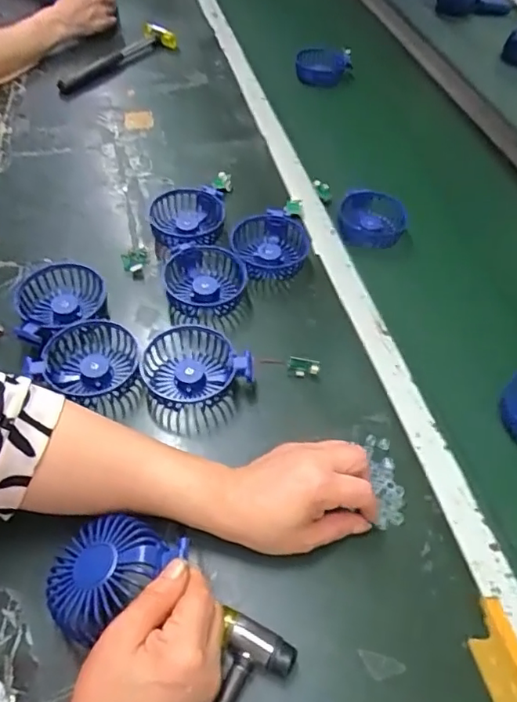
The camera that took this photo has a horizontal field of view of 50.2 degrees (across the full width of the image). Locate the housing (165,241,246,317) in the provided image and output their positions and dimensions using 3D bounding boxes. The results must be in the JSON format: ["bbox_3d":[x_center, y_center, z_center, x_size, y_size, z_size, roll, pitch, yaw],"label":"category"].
[{"bbox_3d":[-0.059,-0.077,0.612,0.085,0.035,0.086,4,51,-2],"label":"housing"}]

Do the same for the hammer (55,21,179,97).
[{"bbox_3d":[-0.228,-0.465,0.872,0.059,0.032,0.228,38,58,22],"label":"hammer"}]

